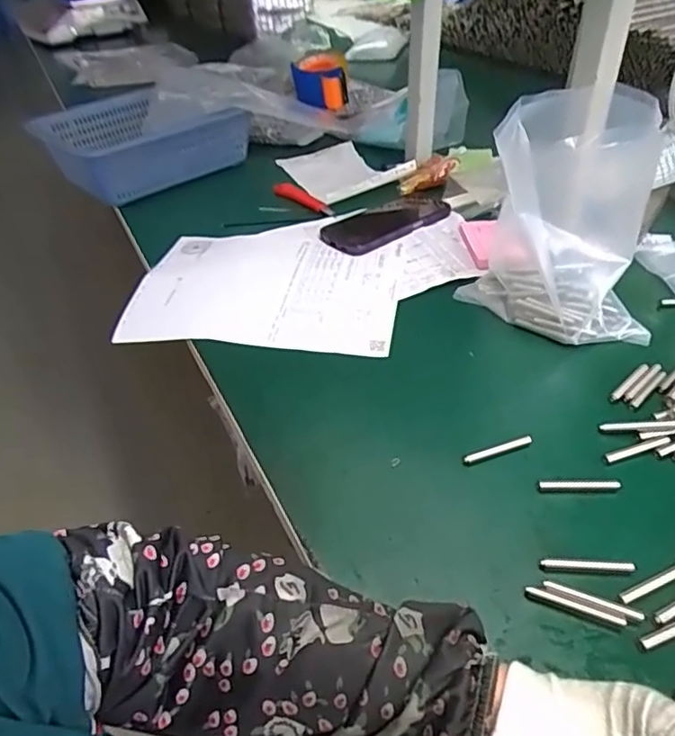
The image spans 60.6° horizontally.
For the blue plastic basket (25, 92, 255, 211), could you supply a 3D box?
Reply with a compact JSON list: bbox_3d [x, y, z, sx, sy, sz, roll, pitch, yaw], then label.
[{"bbox_3d":[-0.298,-0.340,0.884,0.267,0.091,0.213,-32,48,-28],"label":"blue plastic basket"}]

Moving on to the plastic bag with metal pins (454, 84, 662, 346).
[{"bbox_3d":[0.236,-0.161,0.562,0.179,0.185,0.196,18,46,23],"label":"plastic bag with metal pins"}]

